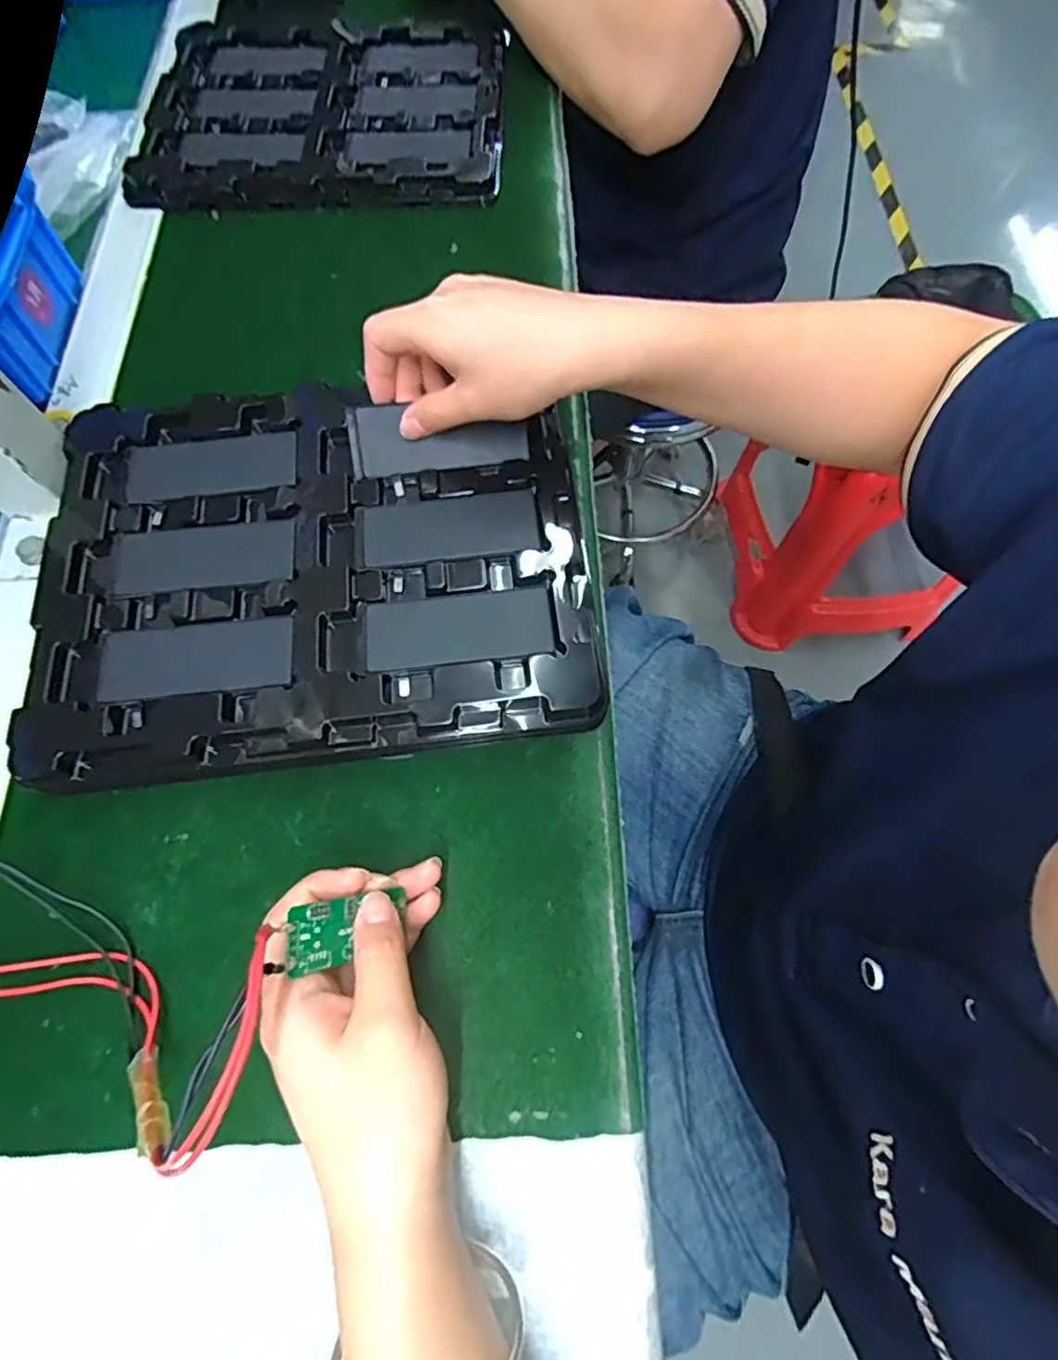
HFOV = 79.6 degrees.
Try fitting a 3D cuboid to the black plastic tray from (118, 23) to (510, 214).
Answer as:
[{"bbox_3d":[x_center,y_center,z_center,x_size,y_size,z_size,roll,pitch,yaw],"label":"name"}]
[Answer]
[{"bbox_3d":[-0.159,-0.454,0.507,0.274,0.014,0.214,1,70,2],"label":"black plastic tray"}]

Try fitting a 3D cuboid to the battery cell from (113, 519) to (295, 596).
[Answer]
[{"bbox_3d":[-0.169,-0.065,0.332,0.092,0.004,0.036,-6,70,0],"label":"battery cell"}]

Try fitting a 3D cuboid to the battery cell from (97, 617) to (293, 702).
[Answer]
[{"bbox_3d":[-0.162,-0.010,0.310,0.091,0.004,0.037,-6,70,0],"label":"battery cell"}]

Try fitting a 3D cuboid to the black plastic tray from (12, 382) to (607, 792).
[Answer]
[{"bbox_3d":[-0.109,-0.060,0.339,0.272,0.033,0.208,-6,70,0],"label":"black plastic tray"}]

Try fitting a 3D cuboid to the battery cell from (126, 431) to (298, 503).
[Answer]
[{"bbox_3d":[-0.177,-0.120,0.357,0.093,0.004,0.036,-7,70,0],"label":"battery cell"}]

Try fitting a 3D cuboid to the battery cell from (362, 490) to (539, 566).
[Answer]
[{"bbox_3d":[-0.042,-0.081,0.335,0.090,0.004,0.039,-6,70,0],"label":"battery cell"}]

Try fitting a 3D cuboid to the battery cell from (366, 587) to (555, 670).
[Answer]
[{"bbox_3d":[-0.034,-0.026,0.314,0.090,0.004,0.036,-7,70,0],"label":"battery cell"}]

